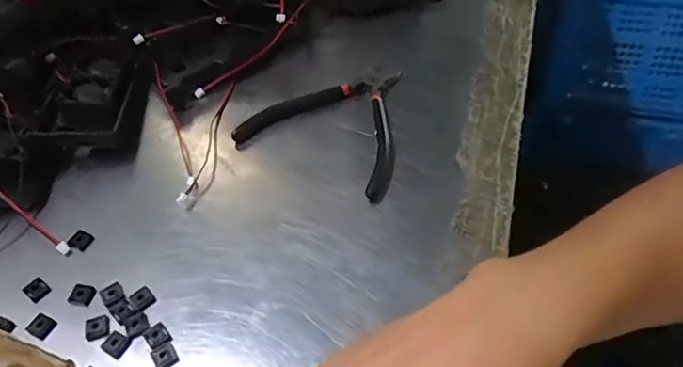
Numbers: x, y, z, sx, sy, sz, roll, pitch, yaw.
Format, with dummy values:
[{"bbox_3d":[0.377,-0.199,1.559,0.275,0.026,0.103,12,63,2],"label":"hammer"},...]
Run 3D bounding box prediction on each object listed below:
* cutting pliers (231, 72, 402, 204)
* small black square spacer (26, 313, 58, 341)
[{"bbox_3d":[-0.005,-0.057,0.448,0.134,0.010,0.136,18,54,19],"label":"cutting pliers"},{"bbox_3d":[-0.188,0.088,0.345,0.015,0.004,0.013,16,53,18],"label":"small black square spacer"}]

